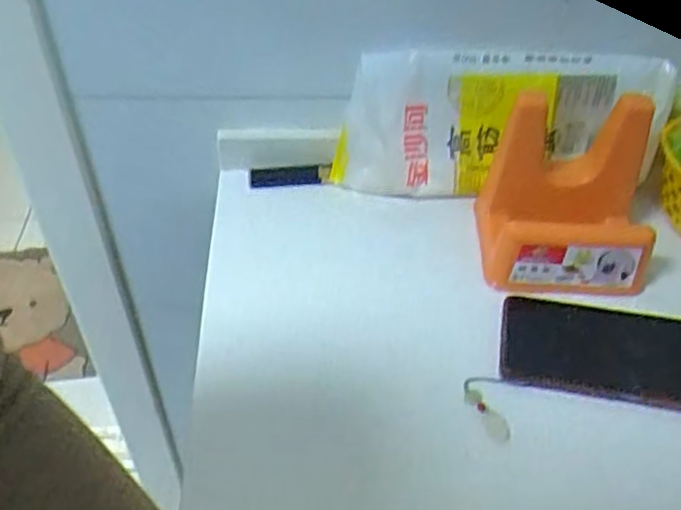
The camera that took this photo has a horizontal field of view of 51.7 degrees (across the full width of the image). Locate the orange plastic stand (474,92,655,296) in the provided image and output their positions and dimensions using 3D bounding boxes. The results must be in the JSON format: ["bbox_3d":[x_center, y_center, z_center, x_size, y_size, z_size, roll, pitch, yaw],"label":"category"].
[{"bbox_3d":[0.179,-0.046,0.531,0.121,0.118,0.101,4,46,2],"label":"orange plastic stand"}]

